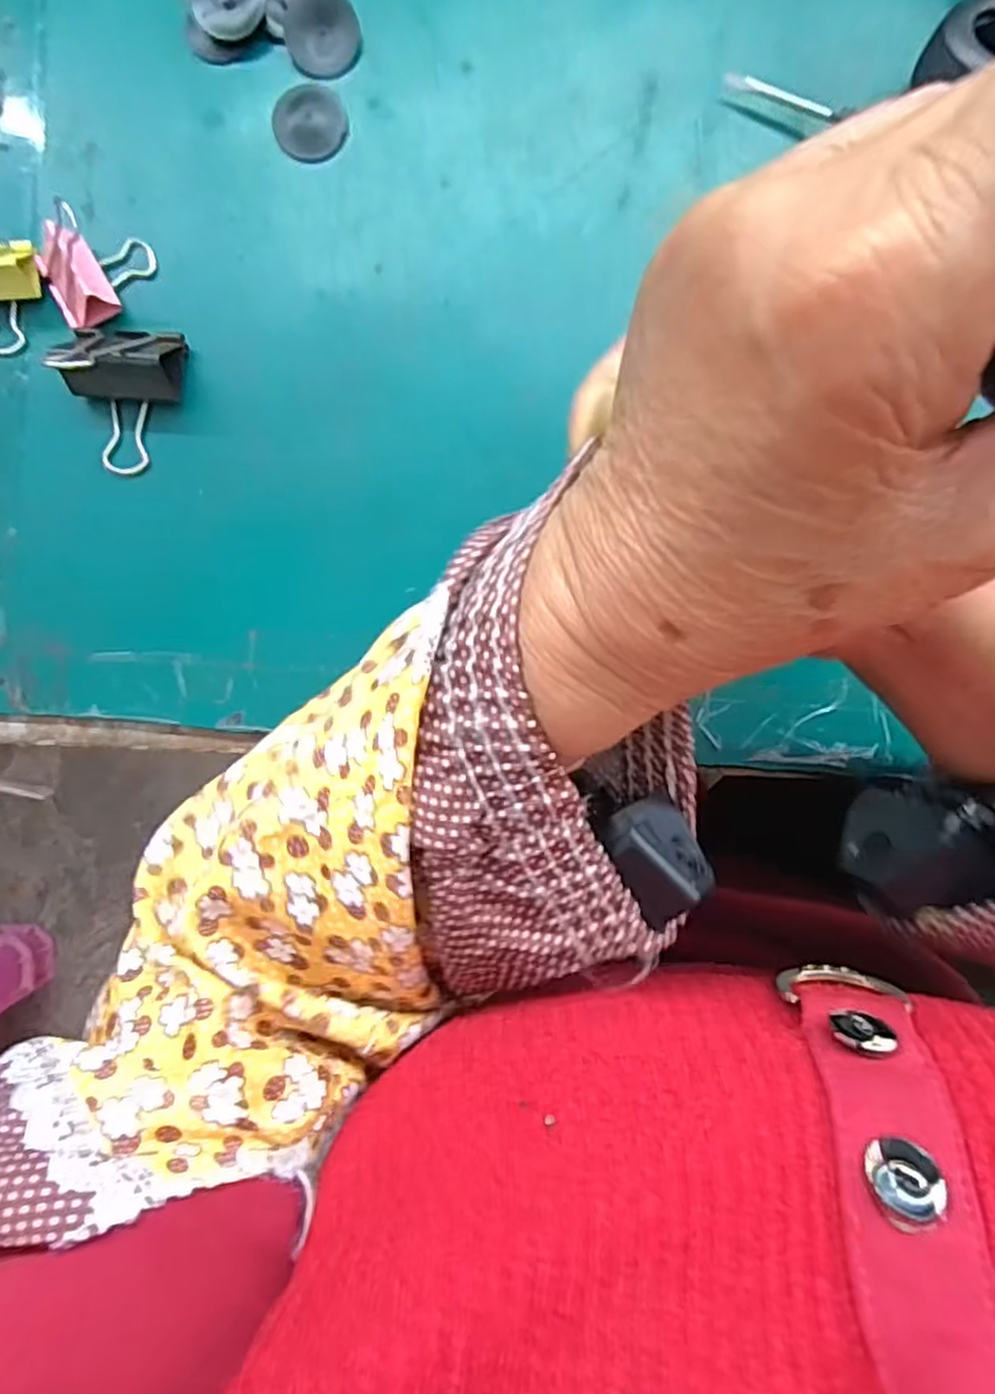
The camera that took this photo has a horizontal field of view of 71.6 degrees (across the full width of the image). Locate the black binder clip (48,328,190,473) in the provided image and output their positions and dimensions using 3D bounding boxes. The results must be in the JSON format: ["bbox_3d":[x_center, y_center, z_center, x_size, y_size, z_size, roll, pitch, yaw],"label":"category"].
[{"bbox_3d":[-0.142,-0.113,0.255,0.040,0.026,0.052,5,88,2],"label":"black binder clip"}]

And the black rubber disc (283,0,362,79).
[{"bbox_3d":[-0.068,-0.256,0.265,0.027,0.006,0.030,-44,87,0],"label":"black rubber disc"}]

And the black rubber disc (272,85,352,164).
[{"bbox_3d":[-0.072,-0.222,0.266,0.027,0.004,0.028,0,88,2],"label":"black rubber disc"}]

